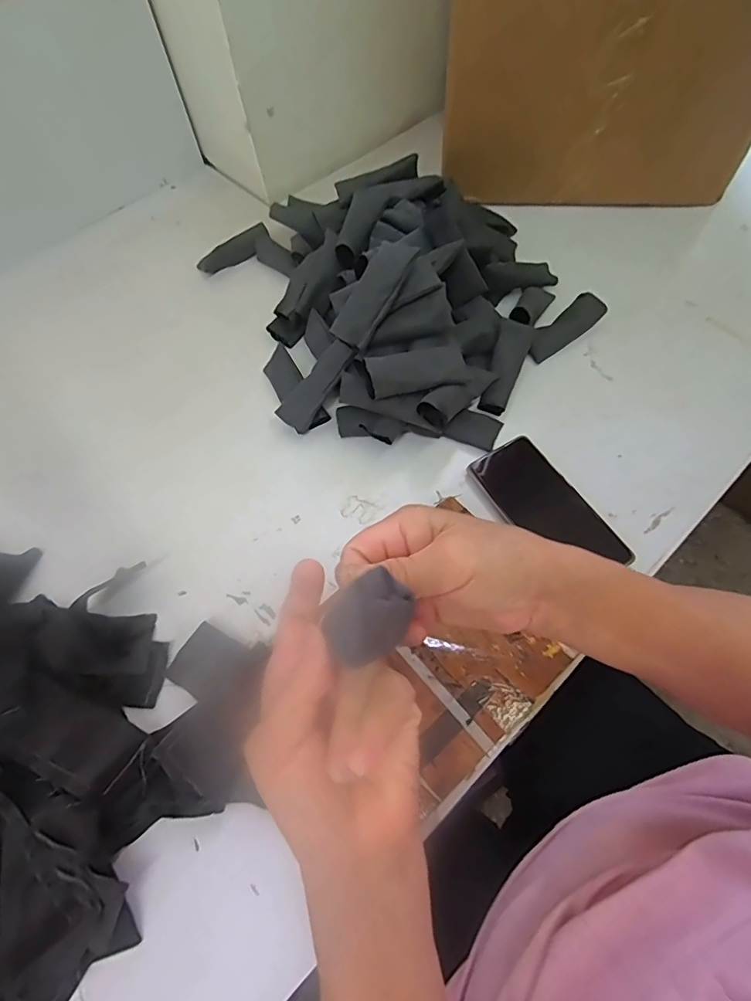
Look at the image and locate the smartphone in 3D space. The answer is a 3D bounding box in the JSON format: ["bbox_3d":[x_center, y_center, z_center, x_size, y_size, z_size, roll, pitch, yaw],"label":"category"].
[{"bbox_3d":[0.166,0.007,0.468,0.073,0.013,0.157,-32,66,-12],"label":"smartphone"}]

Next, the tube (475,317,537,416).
[{"bbox_3d":[0.142,-0.147,0.525,0.034,0.040,0.106,21,67,13],"label":"tube"}]

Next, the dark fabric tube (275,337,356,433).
[{"bbox_3d":[-0.061,-0.122,0.513,0.035,0.021,0.103,42,101,21],"label":"dark fabric tube"}]

